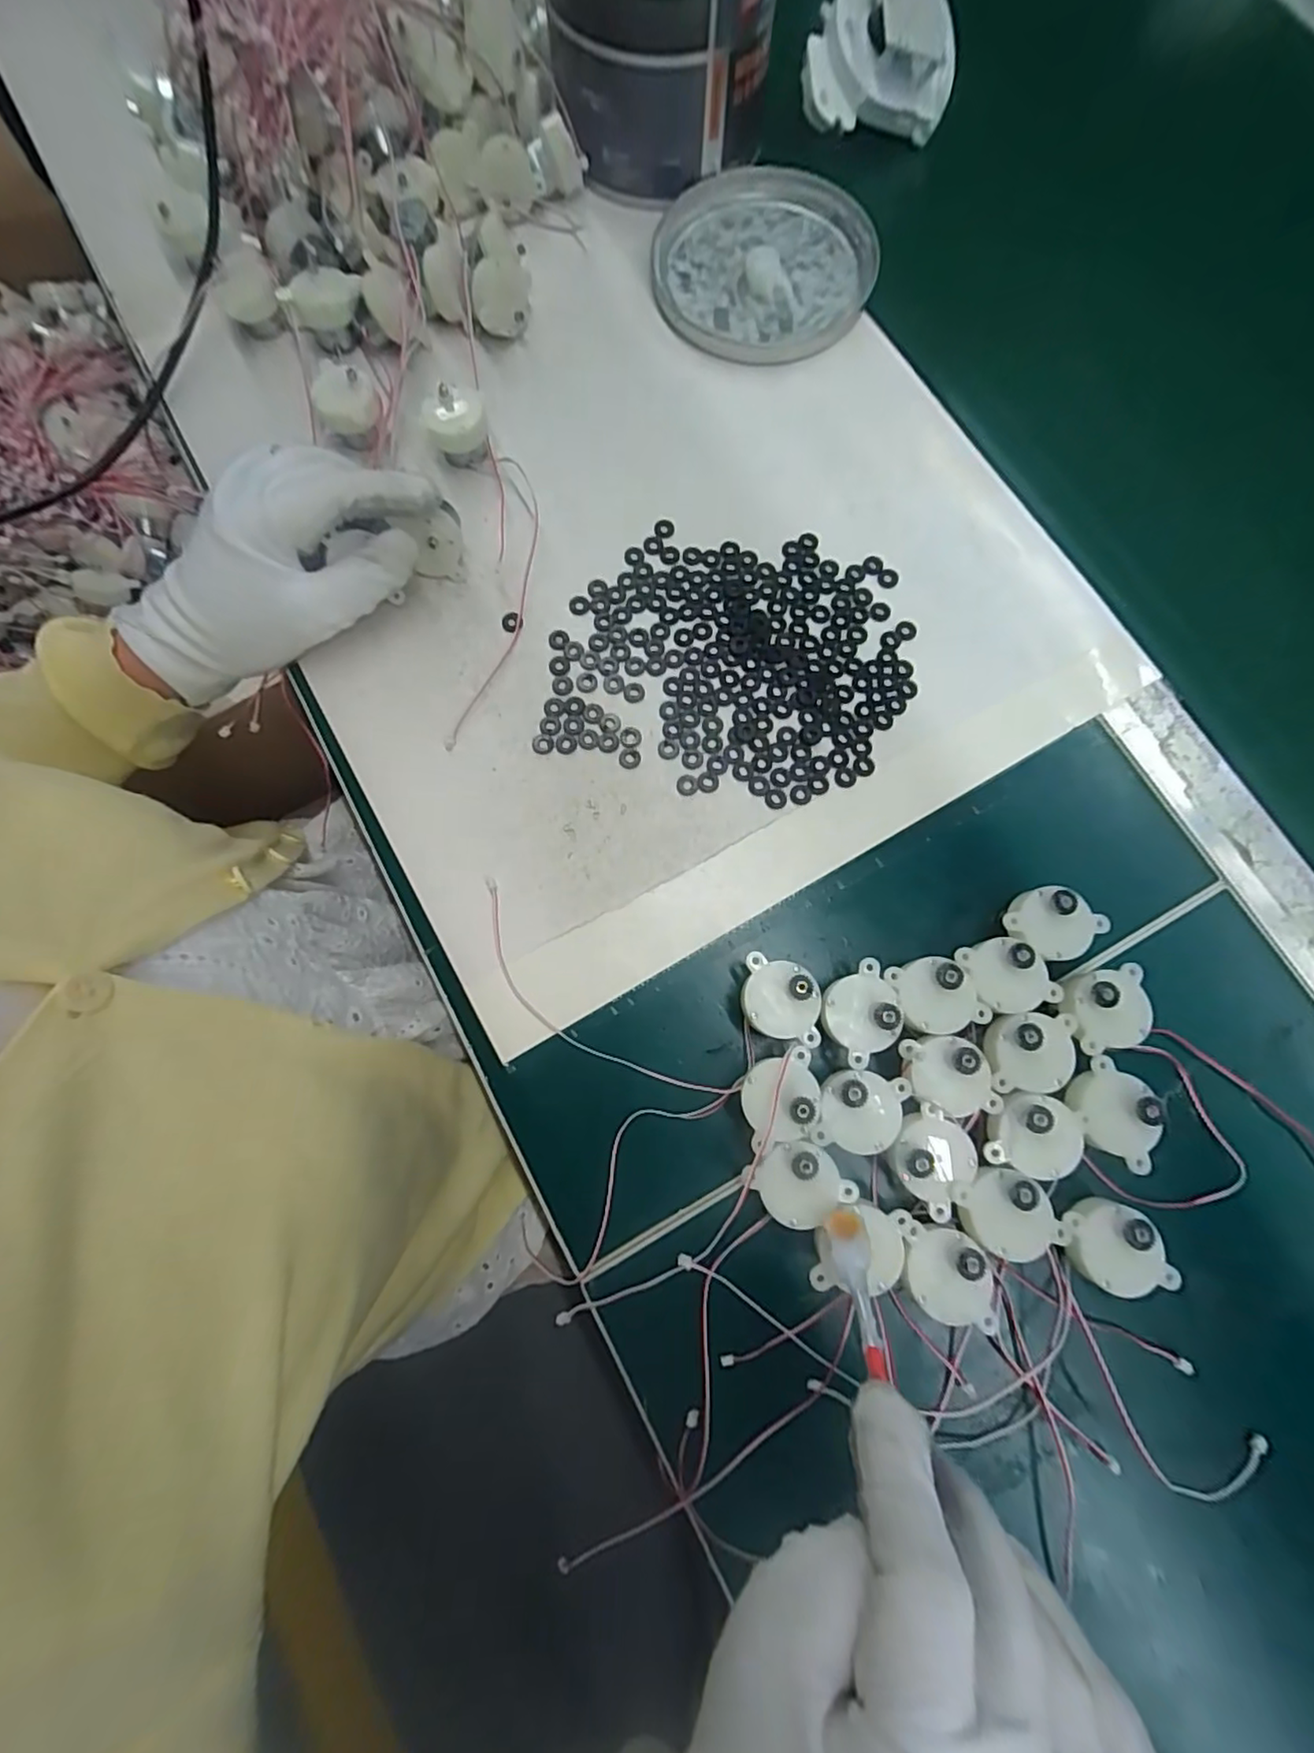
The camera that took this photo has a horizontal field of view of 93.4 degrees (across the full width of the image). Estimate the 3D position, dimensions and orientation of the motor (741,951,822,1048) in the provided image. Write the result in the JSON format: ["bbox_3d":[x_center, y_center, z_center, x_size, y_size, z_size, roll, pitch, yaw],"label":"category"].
[{"bbox_3d":[0.053,0.054,0.270,0.038,0.031,0.032,14,78,3],"label":"motor"}]

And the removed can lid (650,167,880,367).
[{"bbox_3d":[0.065,-0.368,0.374,0.127,0.016,0.133,0,78,0],"label":"removed can lid"}]

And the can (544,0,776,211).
[{"bbox_3d":[0.000,-0.489,0.346,0.126,0.111,0.130,0,78,0],"label":"can"}]

